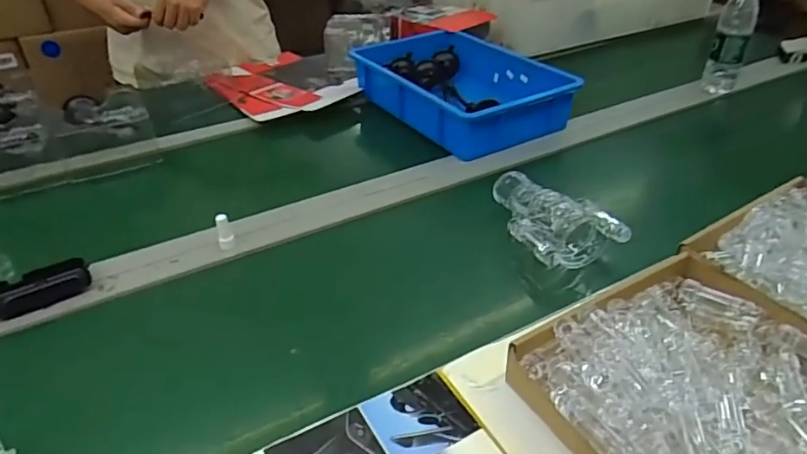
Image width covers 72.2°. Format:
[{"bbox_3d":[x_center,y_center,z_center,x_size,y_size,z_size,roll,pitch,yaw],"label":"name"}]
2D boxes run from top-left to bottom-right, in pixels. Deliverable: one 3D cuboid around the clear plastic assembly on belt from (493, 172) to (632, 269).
[{"bbox_3d":[0.198,-0.024,0.765,0.138,0.054,0.190,-15,38,-19],"label":"clear plastic assembly on belt"}]

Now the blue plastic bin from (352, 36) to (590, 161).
[{"bbox_3d":[0.118,-0.281,1.096,0.293,0.084,0.396,-19,39,-24],"label":"blue plastic bin"}]

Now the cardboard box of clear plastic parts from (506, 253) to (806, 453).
[{"bbox_3d":[0.291,0.161,0.487,0.296,0.071,0.300,-21,40,-26],"label":"cardboard box of clear plastic parts"}]

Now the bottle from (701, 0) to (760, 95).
[{"bbox_3d":[0.685,-0.393,1.155,0.066,0.229,0.059,16,38,22],"label":"bottle"}]

